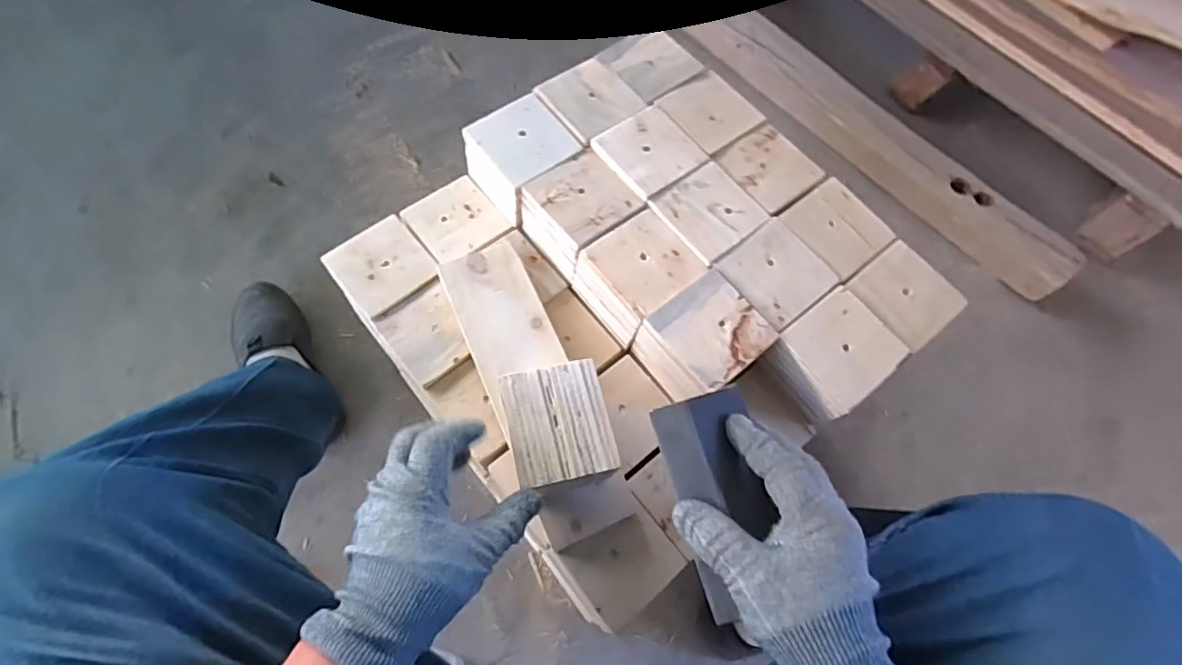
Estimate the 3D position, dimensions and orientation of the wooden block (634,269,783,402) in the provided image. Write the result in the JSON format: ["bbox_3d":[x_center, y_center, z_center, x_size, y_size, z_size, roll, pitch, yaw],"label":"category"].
[{"bbox_3d":[0.107,0.013,0.542,0.097,0.080,0.090,-32,74,-16],"label":"wooden block"}]

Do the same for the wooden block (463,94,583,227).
[{"bbox_3d":[-0.076,-0.188,0.609,0.097,0.067,0.099,-34,74,-16],"label":"wooden block"}]

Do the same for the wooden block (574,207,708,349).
[{"bbox_3d":[0.048,-0.055,0.565,0.097,0.075,0.093,-36,75,-17],"label":"wooden block"}]

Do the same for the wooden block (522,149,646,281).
[{"bbox_3d":[-0.012,-0.124,0.588,0.095,0.075,0.095,-36,75,-17],"label":"wooden block"}]

